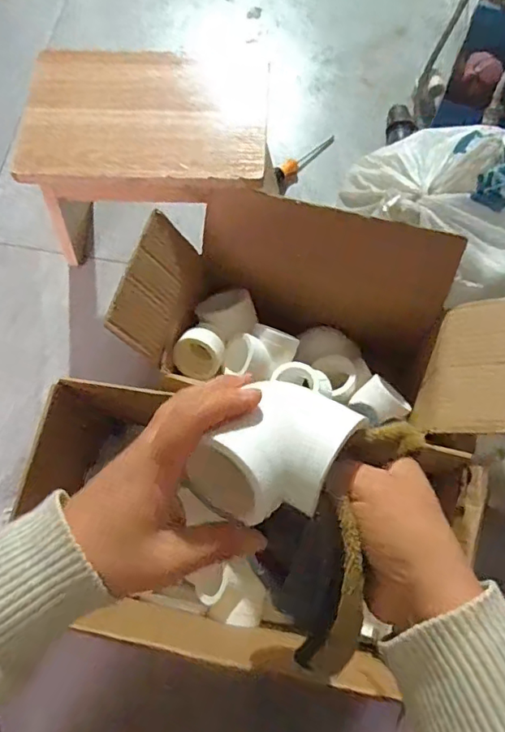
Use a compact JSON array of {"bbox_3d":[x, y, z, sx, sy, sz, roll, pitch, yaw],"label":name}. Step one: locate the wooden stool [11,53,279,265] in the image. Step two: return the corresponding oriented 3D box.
[{"bbox_3d":[-0.138,-0.267,0.773,0.322,0.275,0.206,-1,71,1],"label":"wooden stool"}]

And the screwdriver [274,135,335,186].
[{"bbox_3d":[0.088,-0.360,0.923,0.023,0.029,0.160,39,61,13],"label":"screwdriver"}]

